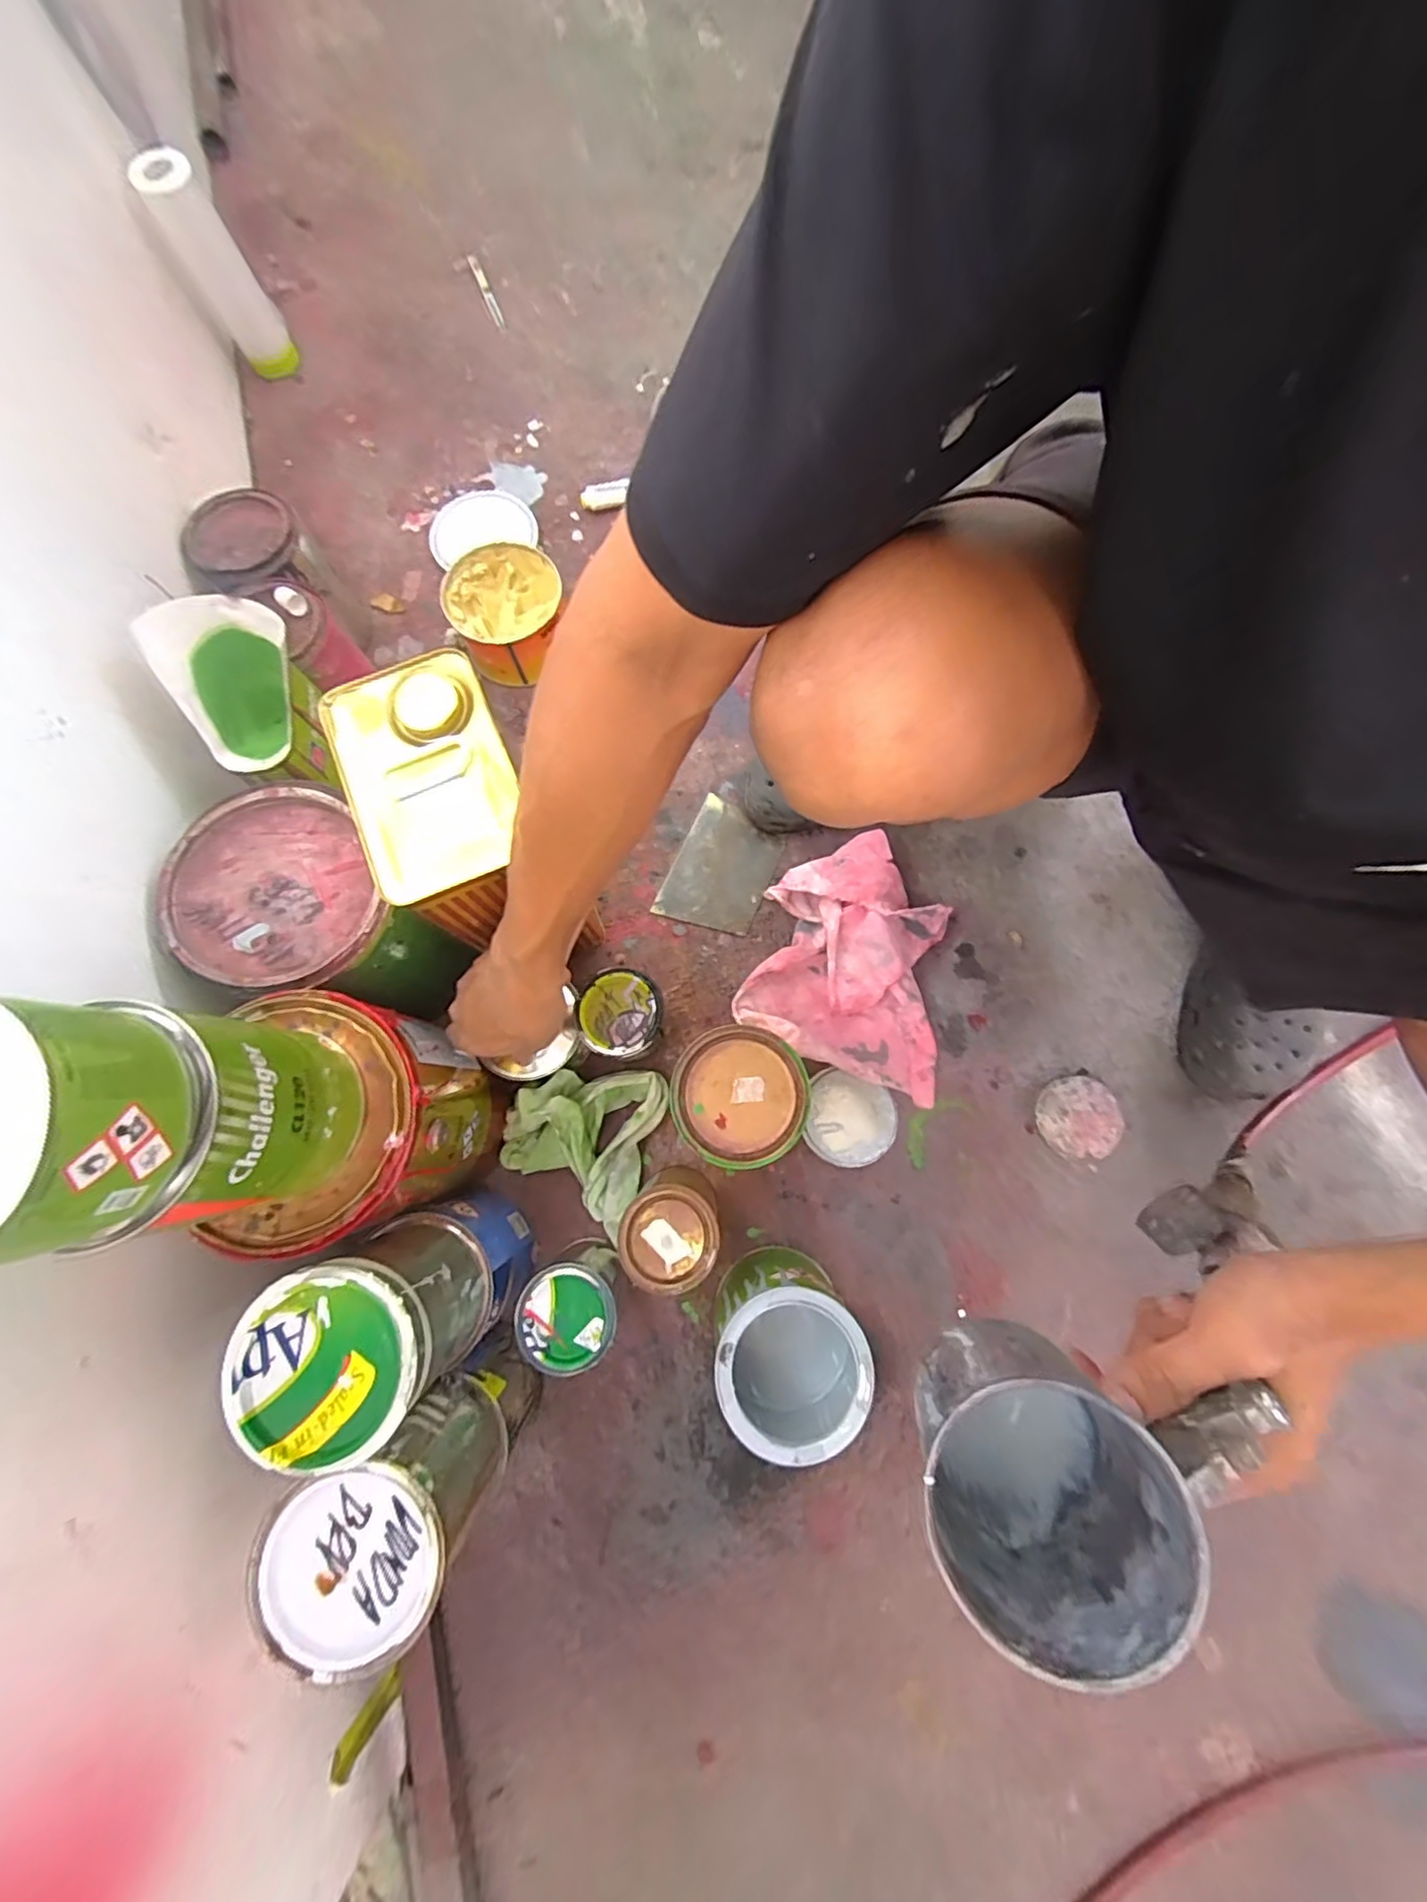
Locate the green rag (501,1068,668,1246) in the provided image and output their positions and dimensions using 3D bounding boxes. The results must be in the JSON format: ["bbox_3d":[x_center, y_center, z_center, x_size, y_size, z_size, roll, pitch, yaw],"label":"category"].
[{"bbox_3d":[-0.121,0.161,0.567,0.132,0.057,0.125,18,77,4],"label":"green rag"}]

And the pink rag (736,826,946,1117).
[{"bbox_3d":[0.141,0.005,0.605,0.201,0.047,0.226,17,77,3],"label":"pink rag"}]

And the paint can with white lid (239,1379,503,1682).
[{"bbox_3d":[-0.194,0.338,0.383,0.095,0.113,0.092,0,77,0],"label":"paint can with white lid"}]

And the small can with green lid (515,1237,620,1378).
[{"bbox_3d":[-0.111,0.287,0.514,0.070,0.103,0.073,0,77,0],"label":"small can with green lid"}]

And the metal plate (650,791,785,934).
[{"bbox_3d":[0.009,-0.084,0.657,0.098,0.010,0.132,27,81,-1],"label":"metal plate"}]

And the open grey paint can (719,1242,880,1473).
[{"bbox_3d":[0.056,0.309,0.493,0.104,0.134,0.114,0,77,0],"label":"open grey paint can"}]

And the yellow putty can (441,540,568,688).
[{"bbox_3d":[-0.220,-0.364,0.677,0.117,0.071,0.124,0,77,0],"label":"yellow putty can"}]

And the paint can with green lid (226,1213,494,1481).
[{"bbox_3d":[-0.208,0.234,0.390,0.095,0.121,0.096,0,77,0],"label":"paint can with green lid"}]

